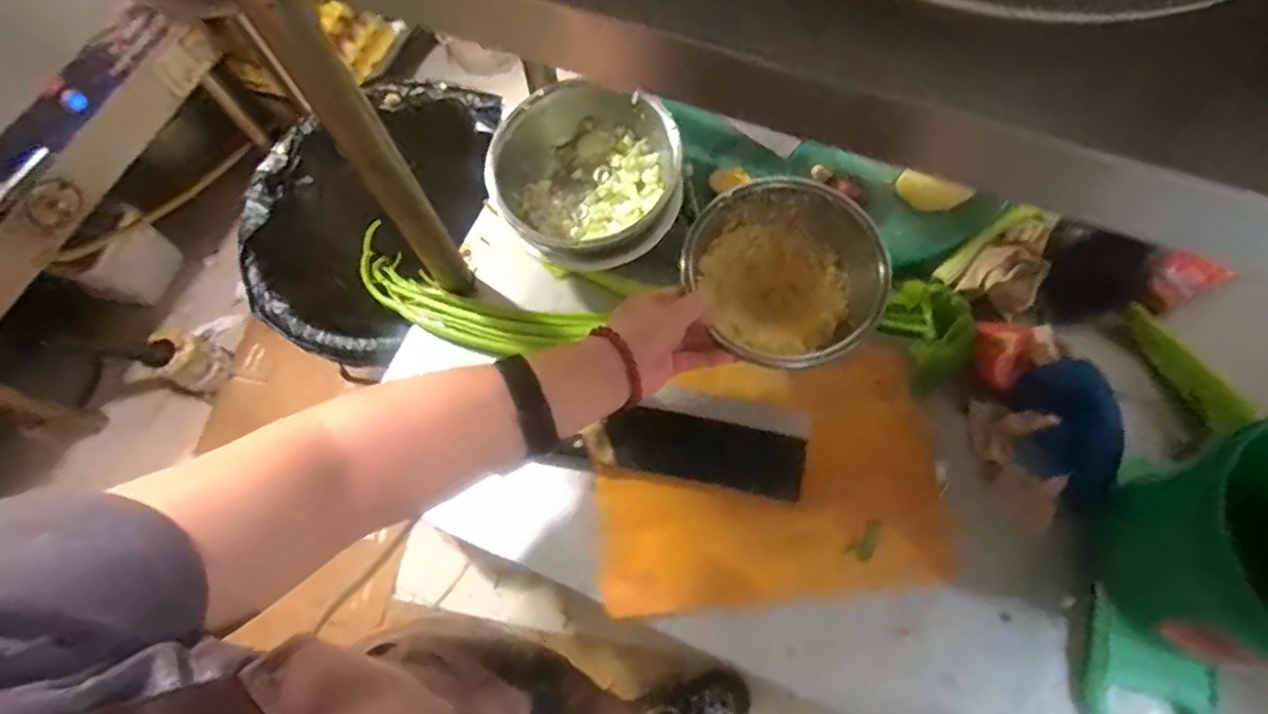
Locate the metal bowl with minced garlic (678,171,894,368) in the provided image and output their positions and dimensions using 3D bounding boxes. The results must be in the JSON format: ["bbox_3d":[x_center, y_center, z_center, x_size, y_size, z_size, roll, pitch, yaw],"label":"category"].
[{"bbox_3d":[0.144,-0.074,0.576,0.165,0.076,0.167,-1,69,2],"label":"metal bowl with minced garlic"}]

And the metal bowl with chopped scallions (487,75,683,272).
[{"bbox_3d":[-0.050,-0.187,0.671,0.199,0.078,0.190,41,76,16],"label":"metal bowl with chopped scallions"}]

